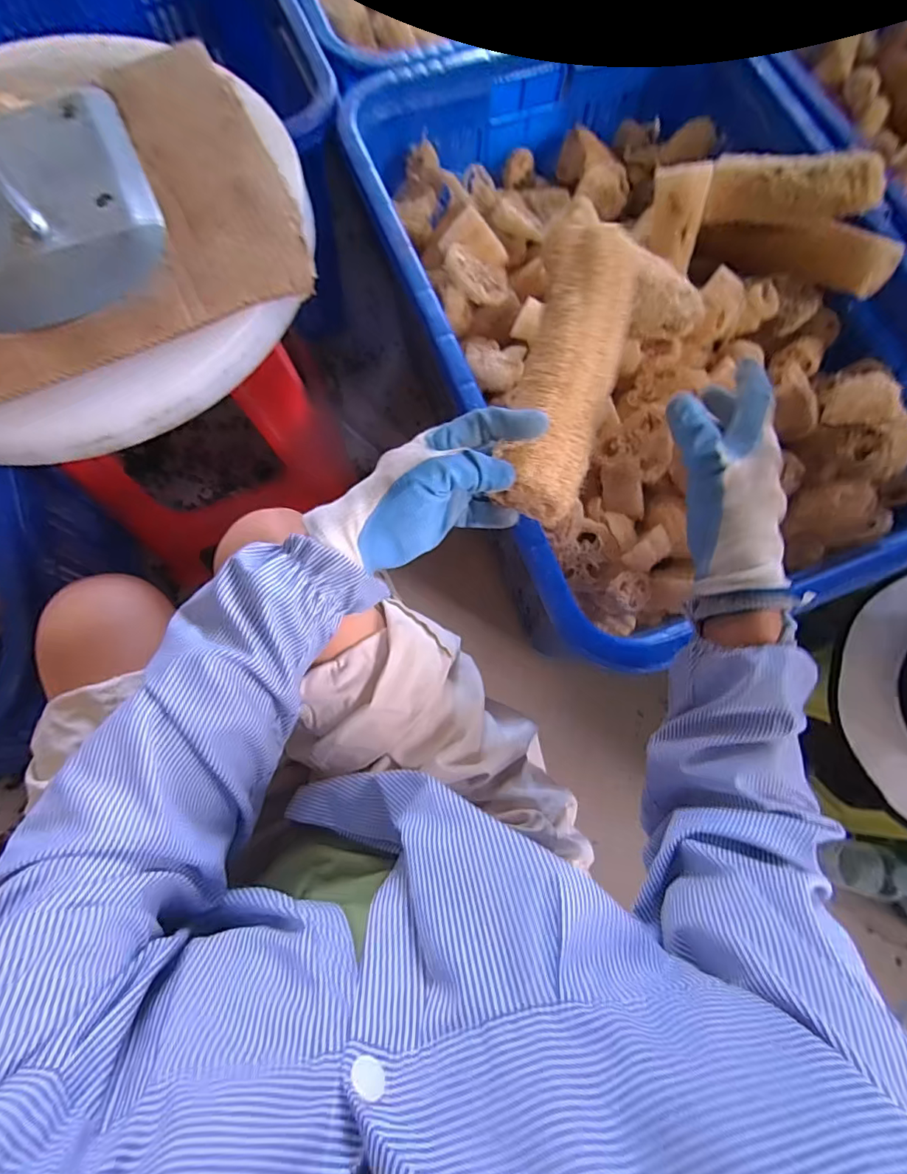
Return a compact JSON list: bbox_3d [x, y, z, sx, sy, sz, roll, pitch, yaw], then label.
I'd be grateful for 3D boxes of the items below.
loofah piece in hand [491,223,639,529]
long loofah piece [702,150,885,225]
[{"bbox_3d":[0.088,-0.158,0.384,0.070,0.045,0.209,12,90,2],"label":"loofah piece in hand"},{"bbox_3d":[0.407,-0.478,0.612,0.182,0.064,0.047,16,74,22],"label":"long loofah piece"}]

